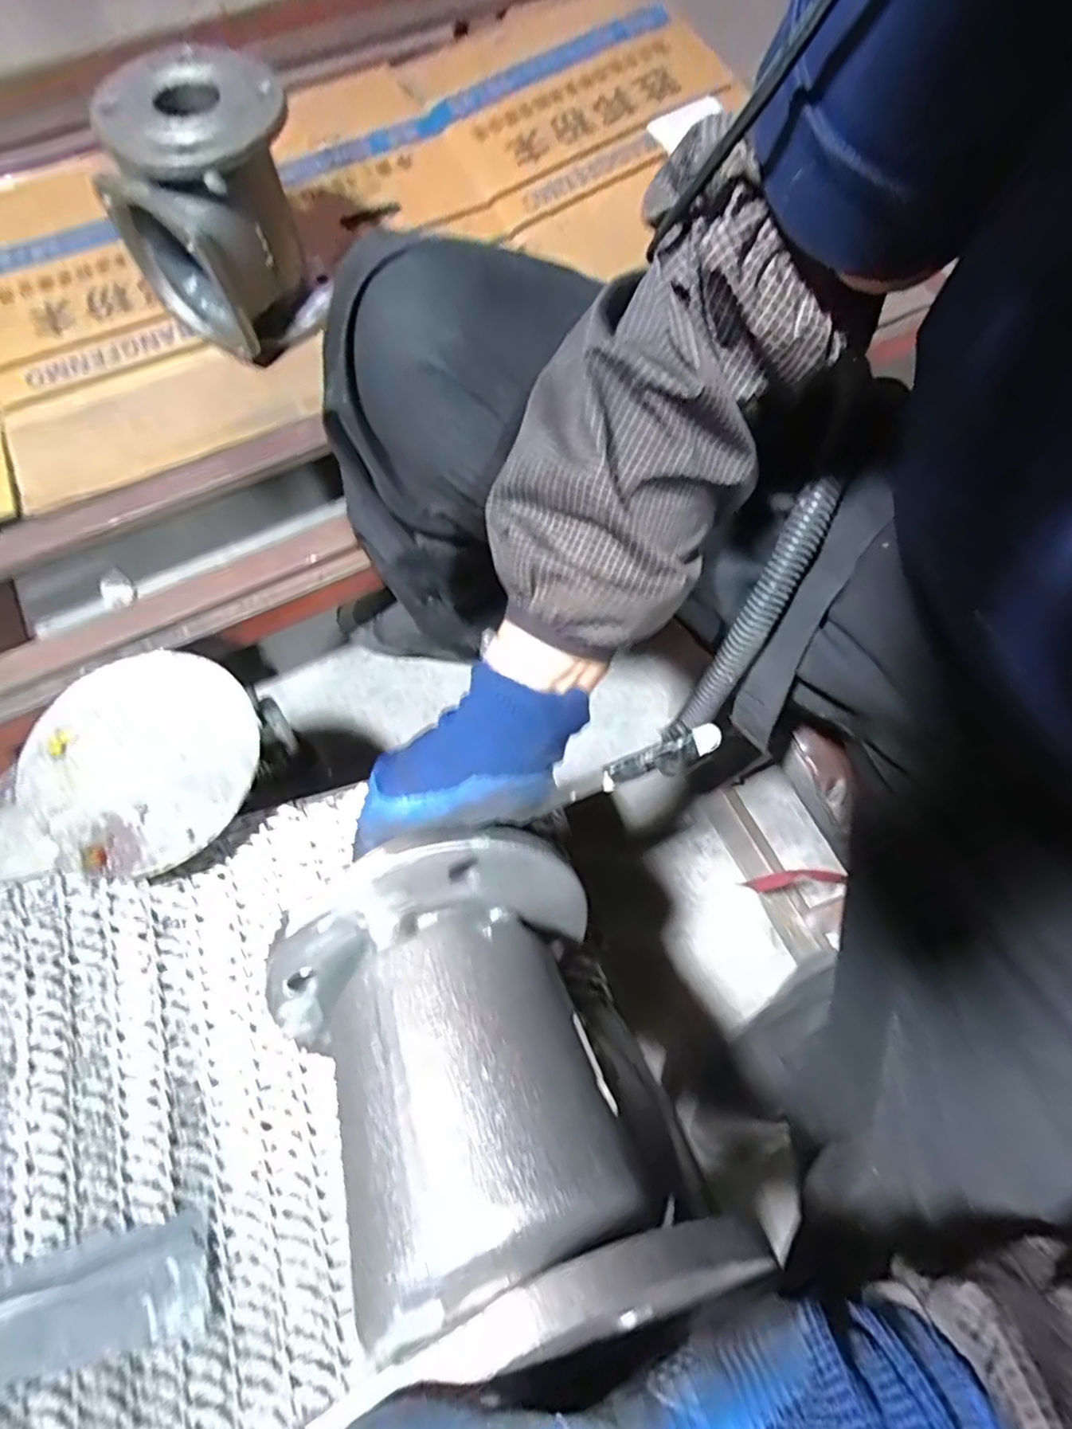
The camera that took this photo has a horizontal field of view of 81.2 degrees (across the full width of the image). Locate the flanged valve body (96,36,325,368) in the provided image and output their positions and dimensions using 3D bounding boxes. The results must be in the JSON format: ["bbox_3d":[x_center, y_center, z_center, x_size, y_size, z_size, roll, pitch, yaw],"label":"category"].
[{"bbox_3d":[-0.330,-0.519,0.671,0.183,0.217,0.169,-38,74,-13],"label":"flanged valve body"}]

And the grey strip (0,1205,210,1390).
[{"bbox_3d":[-0.262,0.346,0.366,0.128,0.021,0.060,-13,70,-5],"label":"grey strip"}]

